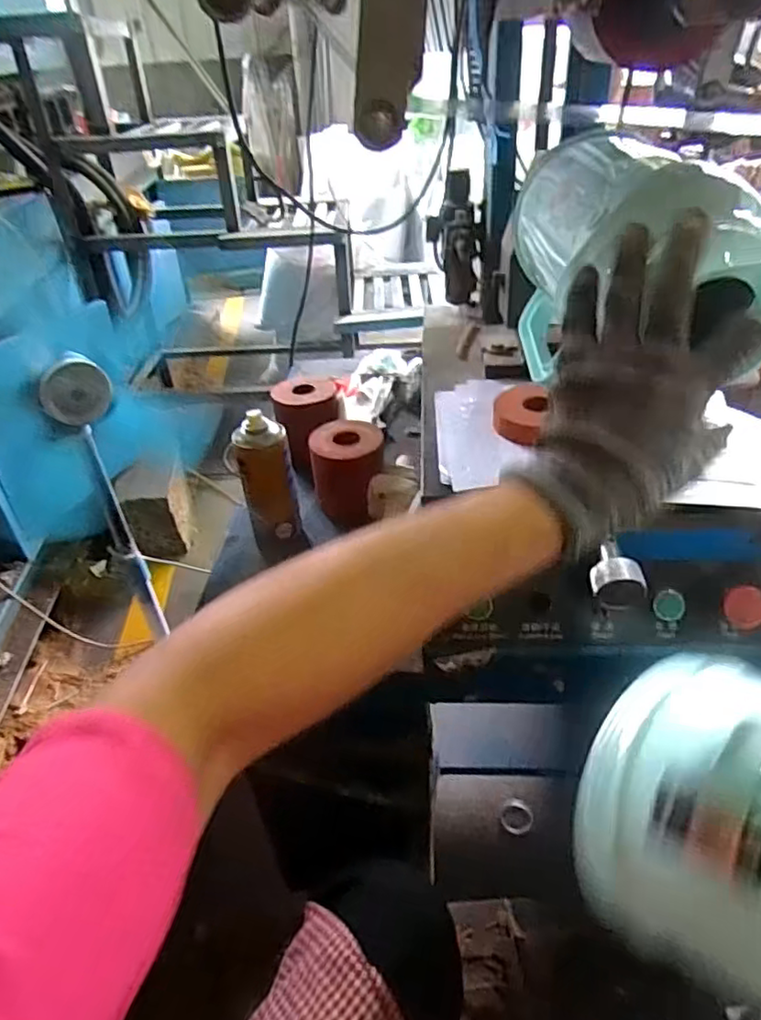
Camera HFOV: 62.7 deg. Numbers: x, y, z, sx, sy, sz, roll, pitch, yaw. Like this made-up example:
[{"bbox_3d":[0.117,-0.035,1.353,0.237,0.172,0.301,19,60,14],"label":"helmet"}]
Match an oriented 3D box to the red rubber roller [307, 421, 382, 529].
[{"bbox_3d":[-0.043,-0.056,0.860,0.097,0.099,0.092,15,41,23],"label":"red rubber roller"}]

